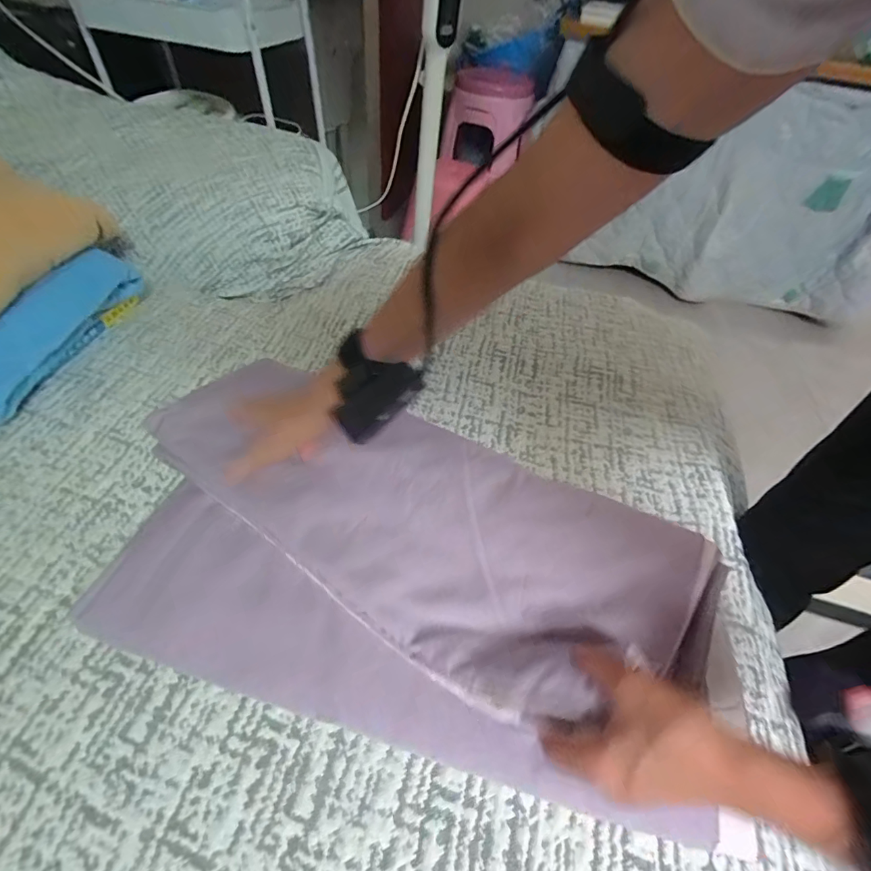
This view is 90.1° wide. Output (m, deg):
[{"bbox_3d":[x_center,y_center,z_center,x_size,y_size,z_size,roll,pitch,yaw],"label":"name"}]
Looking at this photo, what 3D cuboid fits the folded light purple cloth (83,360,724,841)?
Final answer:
[{"bbox_3d":[-0.034,0.096,0.410,0.535,0.075,0.289,15,50,9],"label":"folded light purple cloth"}]

